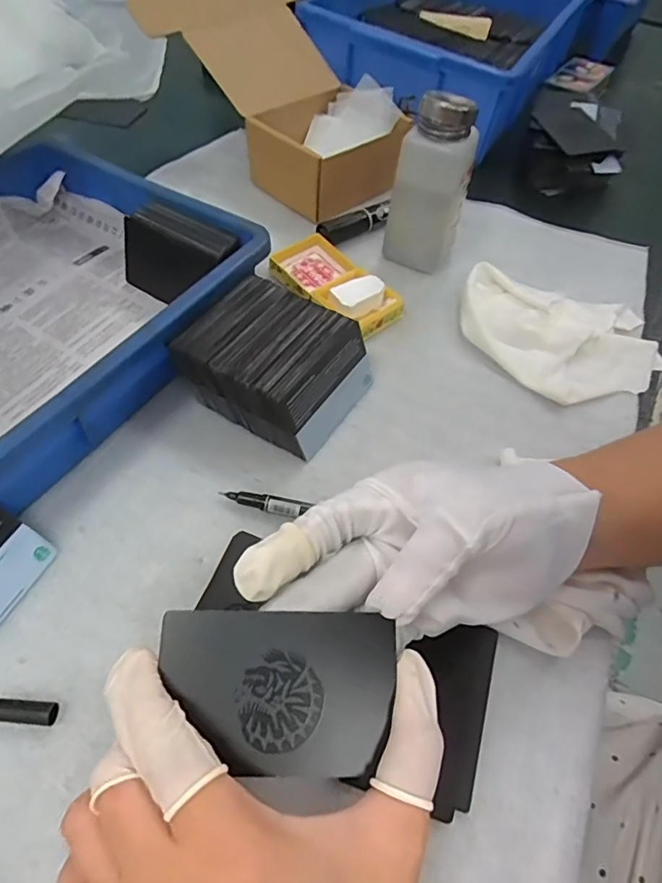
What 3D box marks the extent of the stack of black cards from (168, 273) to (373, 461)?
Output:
[{"bbox_3d":[-0.035,-0.053,0.350,0.104,0.053,0.084,25,57,14],"label":"stack of black cards"}]

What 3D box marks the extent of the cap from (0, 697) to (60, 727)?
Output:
[{"bbox_3d":[-0.145,0.127,0.248,0.031,0.009,0.010,6,55,-1],"label":"cap"}]

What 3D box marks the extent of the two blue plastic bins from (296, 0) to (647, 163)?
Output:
[{"bbox_3d":[0.198,-0.544,0.685,0.286,0.100,0.562,33,59,18],"label":"two blue plastic bins"}]

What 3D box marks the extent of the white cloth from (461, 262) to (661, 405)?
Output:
[{"bbox_3d":[0.177,-0.079,0.406,0.151,0.019,0.109,13,55,5],"label":"white cloth"}]

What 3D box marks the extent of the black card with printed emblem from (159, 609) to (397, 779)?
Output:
[{"bbox_3d":[-0.019,0.089,0.189,0.081,0.004,0.052,4,73,-3],"label":"black card with printed emblem"}]

